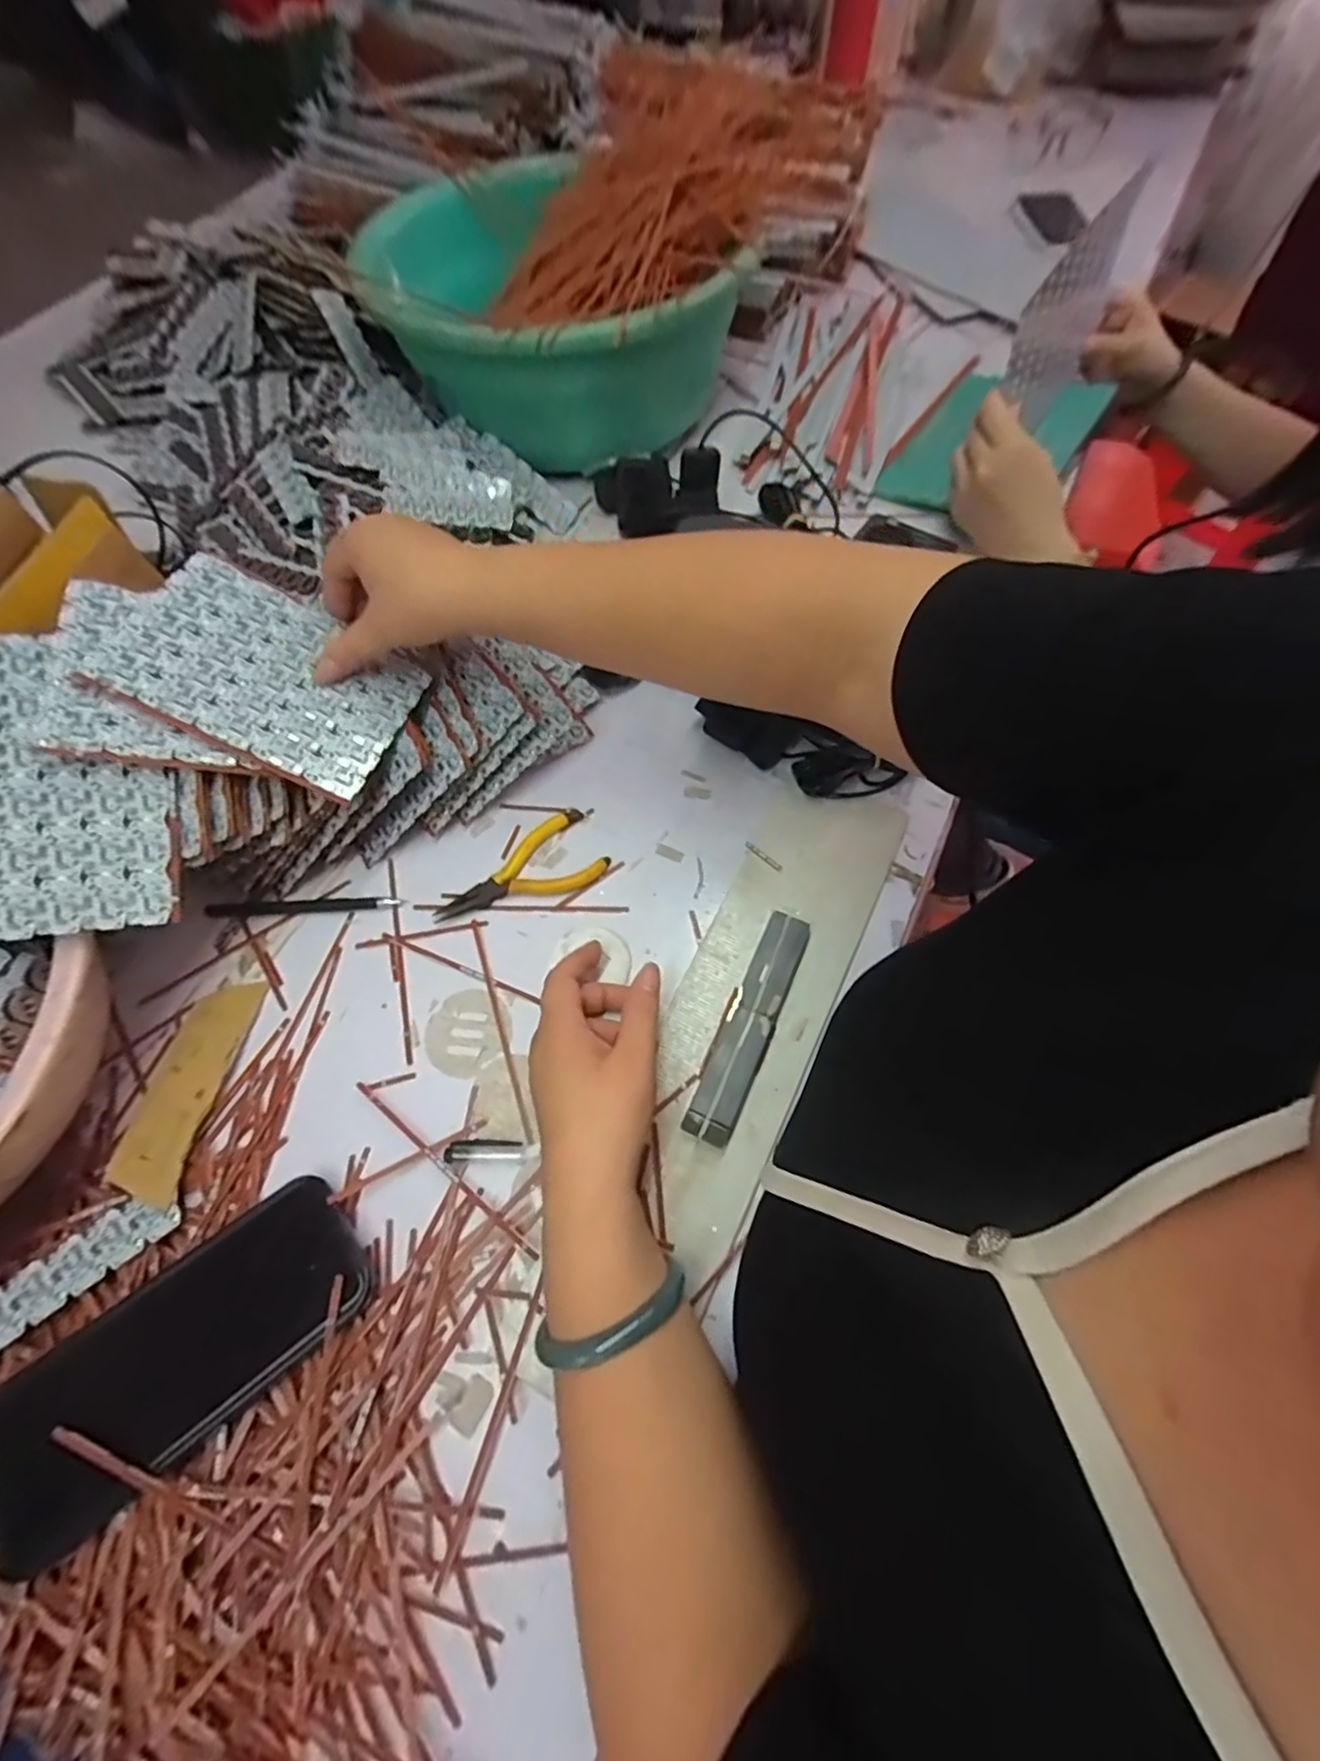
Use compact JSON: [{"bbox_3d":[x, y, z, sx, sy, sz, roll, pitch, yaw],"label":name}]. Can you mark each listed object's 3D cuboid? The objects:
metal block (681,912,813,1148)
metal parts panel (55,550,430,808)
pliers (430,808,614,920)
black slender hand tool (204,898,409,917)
[{"bbox_3d":[0.053,0.085,0.371,0.026,0.021,0.139,23,67,12],"label":"metal block"},{"bbox_3d":[-0.249,-0.130,0.379,0.179,0.009,0.112,26,61,-15],"label":"metal parts panel"},{"bbox_3d":[-0.090,0.002,0.429,0.121,0.010,0.055,-40,70,-16],"label":"pliers"},{"bbox_3d":[-0.244,0.018,0.431,0.136,0.007,0.008,-1,66,-2],"label":"black slender hand tool"}]

